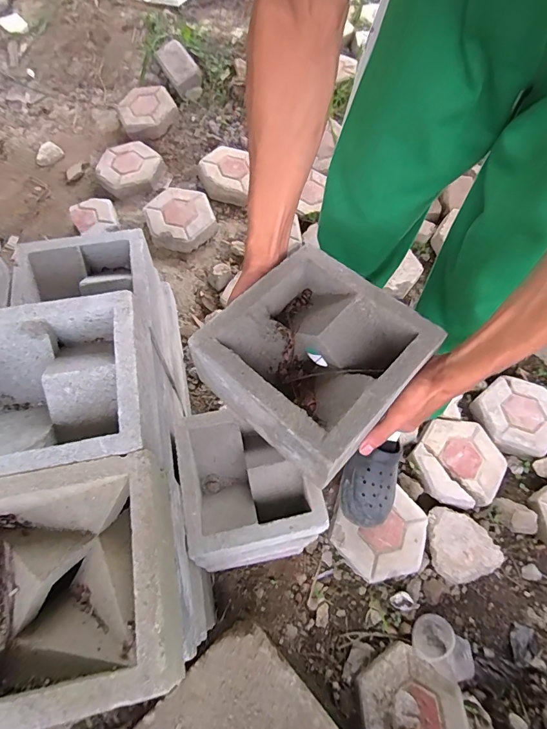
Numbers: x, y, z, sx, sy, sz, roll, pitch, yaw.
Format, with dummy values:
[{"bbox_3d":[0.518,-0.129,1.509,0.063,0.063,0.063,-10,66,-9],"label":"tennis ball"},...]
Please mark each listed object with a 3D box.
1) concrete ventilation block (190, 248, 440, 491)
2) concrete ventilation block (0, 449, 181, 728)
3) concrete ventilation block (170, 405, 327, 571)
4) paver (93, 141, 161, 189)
[{"bbox_3d":[0.044,-0.013,0.462,0.199,0.080,0.196,41,71,16],"label":"concrete ventilation block"},{"bbox_3d":[-0.194,0.191,0.370,0.208,0.068,0.196,-10,65,-8],"label":"concrete ventilation block"},{"bbox_3d":[-0.041,0.172,0.618,0.187,0.072,0.221,-12,65,-9],"label":"concrete ventilation block"},{"bbox_3d":[-0.488,-0.673,1.401,0.216,0.046,0.186,-21,68,-10],"label":"paver"}]

